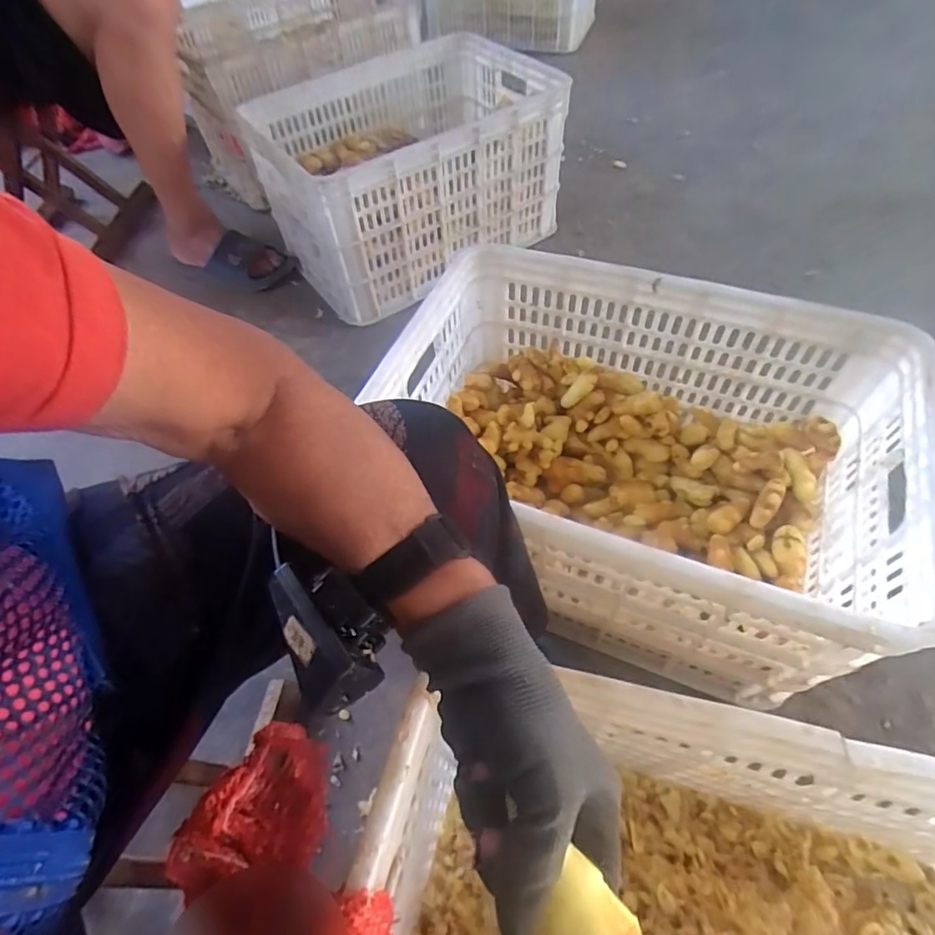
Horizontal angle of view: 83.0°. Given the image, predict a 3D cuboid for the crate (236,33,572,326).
[{"bbox_3d":[-0.121,-0.580,1.031,0.509,0.255,0.394,-33,59,-17],"label":"crate"}]

